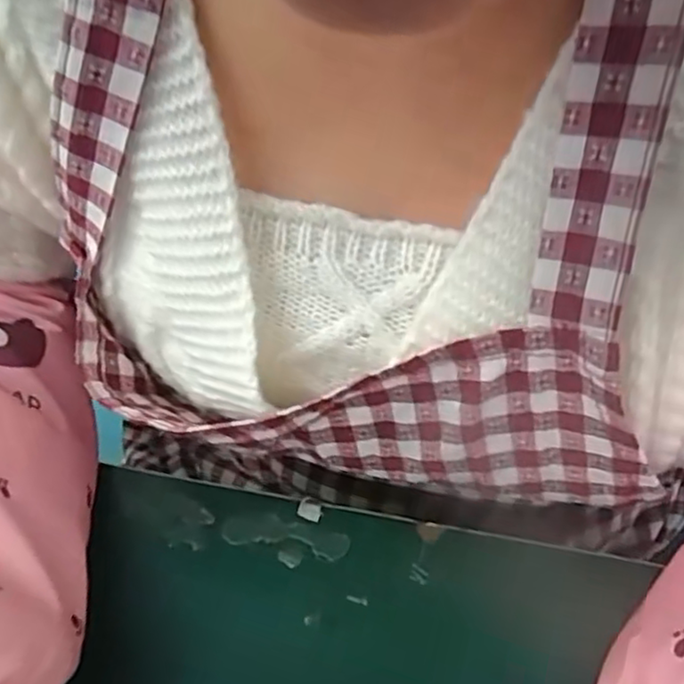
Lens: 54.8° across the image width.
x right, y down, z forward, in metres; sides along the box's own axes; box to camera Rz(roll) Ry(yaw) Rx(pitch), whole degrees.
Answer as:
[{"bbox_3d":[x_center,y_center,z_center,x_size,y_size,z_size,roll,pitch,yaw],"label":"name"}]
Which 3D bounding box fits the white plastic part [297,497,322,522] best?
[{"bbox_3d":[-0.013,0.070,0.275,0.010,0.005,0.007,12,50,13],"label":"white plastic part"}]

